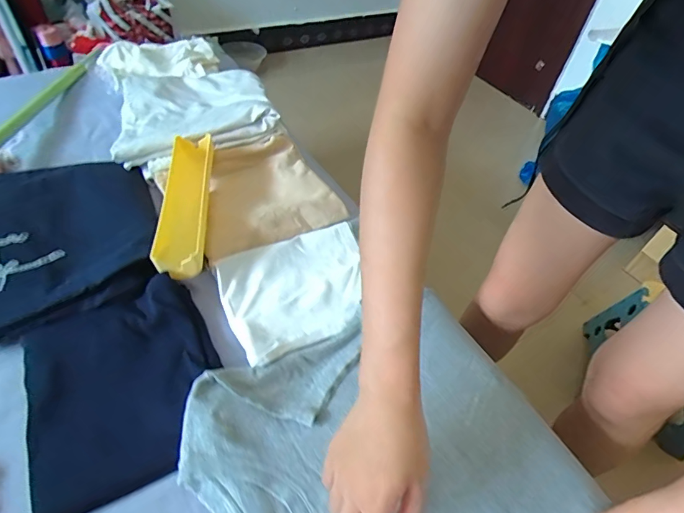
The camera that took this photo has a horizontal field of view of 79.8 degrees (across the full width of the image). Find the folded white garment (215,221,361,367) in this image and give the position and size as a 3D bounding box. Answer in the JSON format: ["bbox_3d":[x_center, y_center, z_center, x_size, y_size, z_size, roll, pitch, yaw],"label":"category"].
[{"bbox_3d":[-0.052,0.034,0.547,0.210,0.022,0.164,-22,56,-23],"label":"folded white garment"}]

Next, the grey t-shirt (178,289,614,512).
[{"bbox_3d":[0.060,0.218,0.392,0.348,0.043,0.351,-20,55,-22],"label":"grey t-shirt"}]

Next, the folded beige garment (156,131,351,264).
[{"bbox_3d":[-0.139,-0.104,0.642,0.228,0.028,0.211,-25,57,-25],"label":"folded beige garment"}]

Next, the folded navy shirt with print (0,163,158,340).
[{"bbox_3d":[-0.379,-0.037,0.542,0.242,0.034,0.277,-22,56,-23],"label":"folded navy shirt with print"}]

